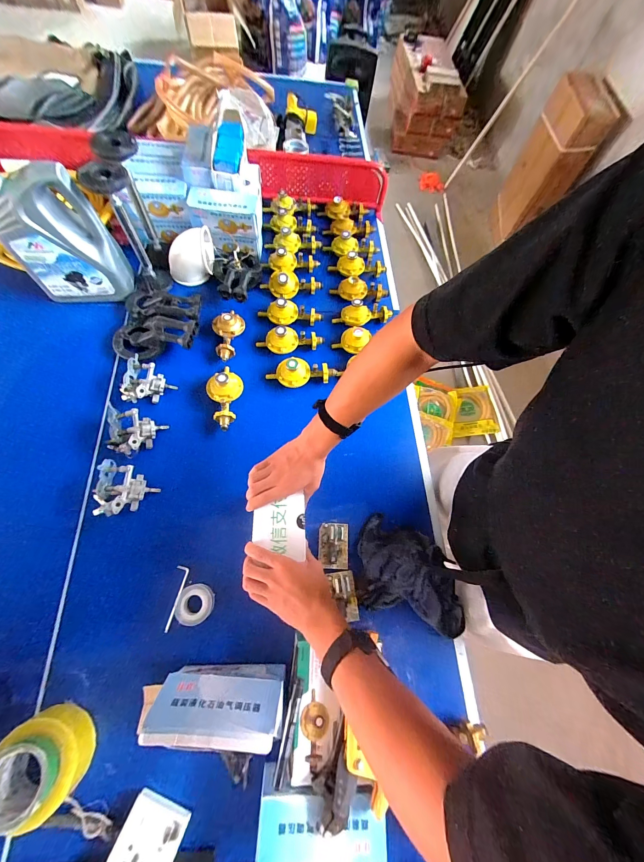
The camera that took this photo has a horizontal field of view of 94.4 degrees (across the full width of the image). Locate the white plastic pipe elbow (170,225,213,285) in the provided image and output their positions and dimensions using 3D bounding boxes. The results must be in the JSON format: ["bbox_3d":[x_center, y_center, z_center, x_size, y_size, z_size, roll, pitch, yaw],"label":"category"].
[{"bbox_3d":[-0.353,-0.471,0.814,0.139,0.096,0.091,-25,71,-11],"label":"white plastic pipe elbow"}]

